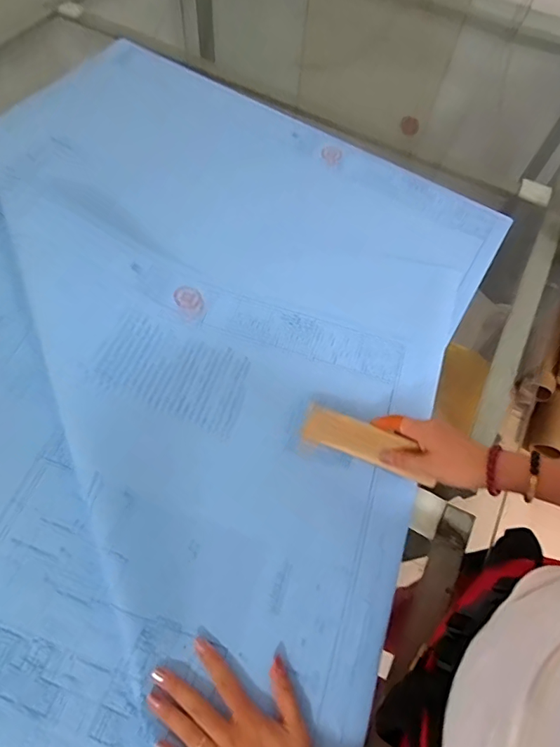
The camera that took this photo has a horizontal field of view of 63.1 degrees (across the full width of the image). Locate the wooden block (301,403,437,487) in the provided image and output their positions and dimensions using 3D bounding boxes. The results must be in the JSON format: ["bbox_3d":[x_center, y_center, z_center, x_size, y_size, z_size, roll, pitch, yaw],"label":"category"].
[{"bbox_3d":[0.098,0.082,0.560,0.145,0.037,0.036,22,64,16],"label":"wooden block"}]

